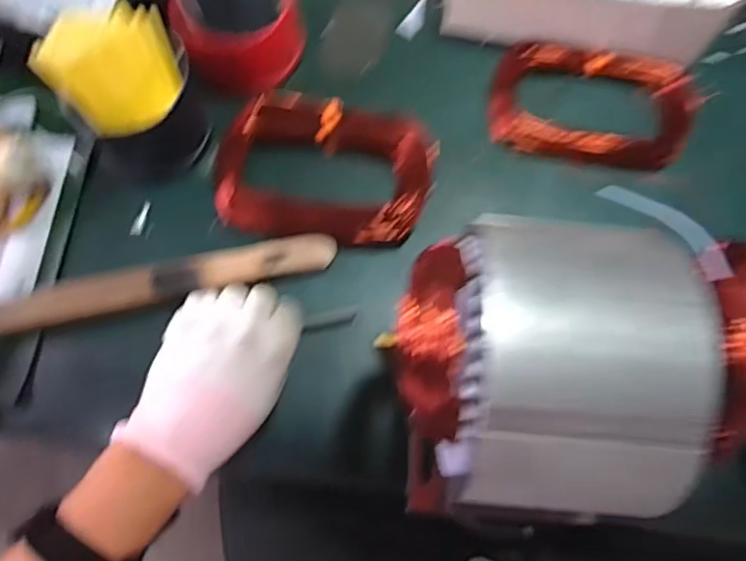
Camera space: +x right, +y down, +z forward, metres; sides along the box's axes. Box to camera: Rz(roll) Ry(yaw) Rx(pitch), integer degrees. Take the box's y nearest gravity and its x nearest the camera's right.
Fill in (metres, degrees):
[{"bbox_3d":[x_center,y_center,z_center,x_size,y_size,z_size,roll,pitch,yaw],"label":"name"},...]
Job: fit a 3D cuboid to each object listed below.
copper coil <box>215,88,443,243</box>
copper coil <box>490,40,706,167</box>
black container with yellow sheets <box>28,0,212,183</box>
[{"bbox_3d":[-0.041,-0.095,0.463,0.182,0.036,0.124,5,74,1],"label":"copper coil"},{"bbox_3d":[0.196,-0.161,0.485,0.178,0.034,0.108,13,75,4],"label":"copper coil"},{"bbox_3d":[-0.197,-0.154,0.447,0.104,0.088,0.102,-31,76,-8],"label":"black container with yellow sheets"}]

